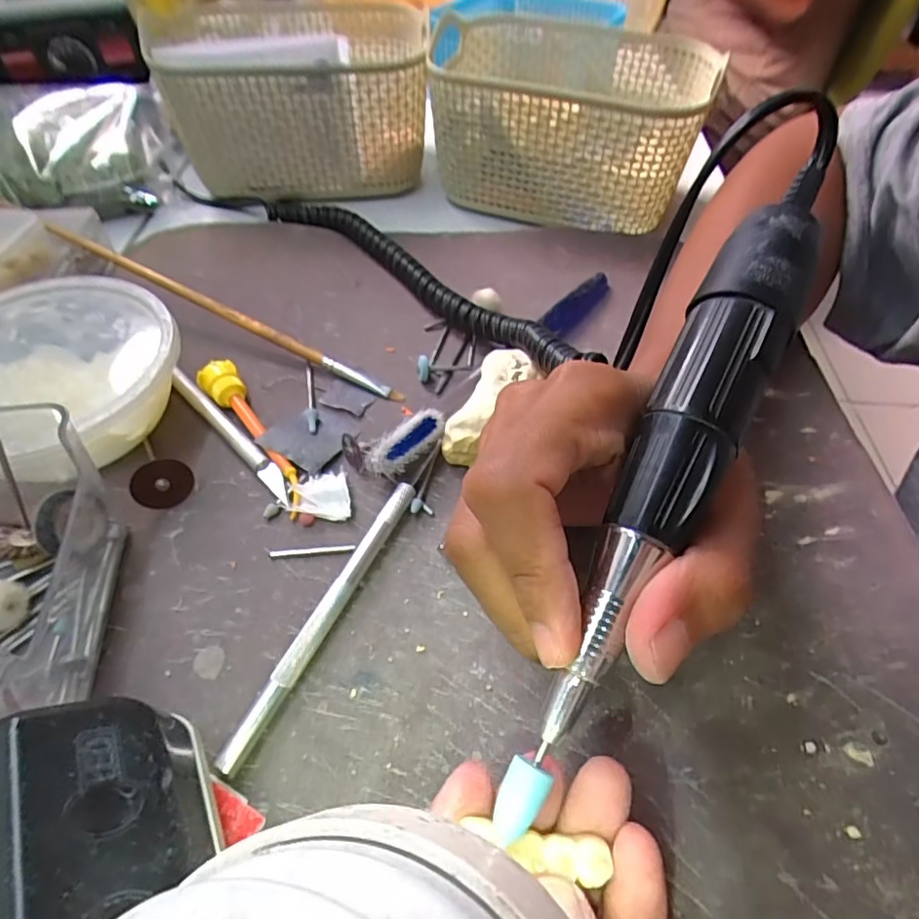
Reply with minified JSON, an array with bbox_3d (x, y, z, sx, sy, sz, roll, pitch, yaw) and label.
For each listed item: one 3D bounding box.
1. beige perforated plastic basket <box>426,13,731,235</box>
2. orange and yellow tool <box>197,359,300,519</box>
[{"bbox_3d":[0.071,-0.227,0.386,0.166,0.080,0.146,17,53,11],"label":"beige perforated plastic basket"},{"bbox_3d":[-0.089,-0.012,0.252,0.016,0.015,0.091,-31,59,-23],"label":"orange and yellow tool"}]

